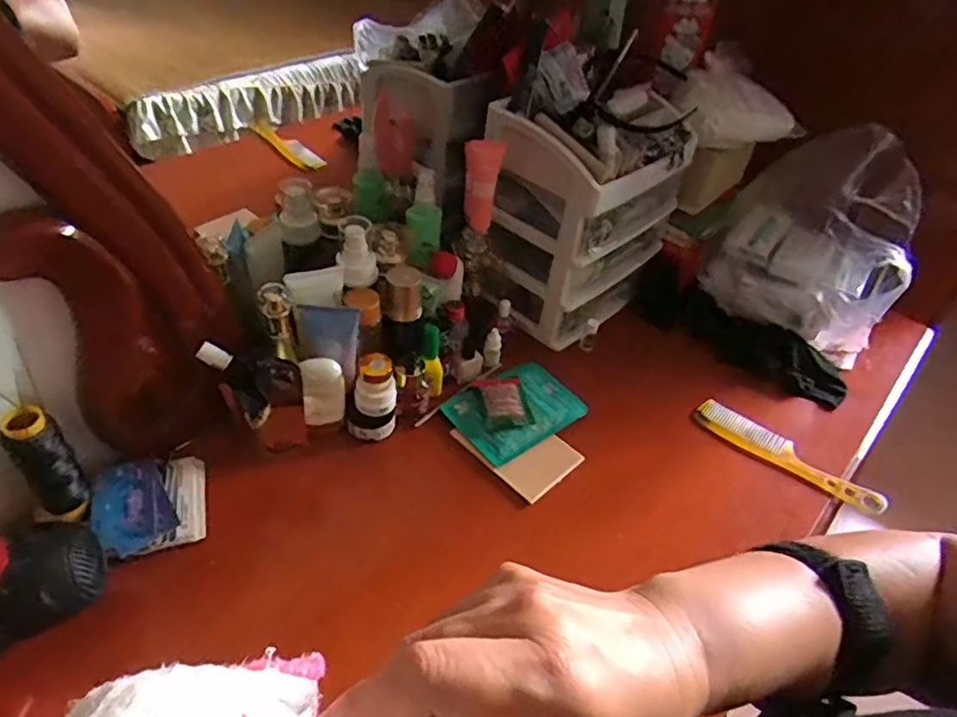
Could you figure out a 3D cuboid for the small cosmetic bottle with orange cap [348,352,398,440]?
[{"bbox_3d":[-0.110,0.040,0.647,0.048,0.093,0.045,6,43,-2],"label":"small cosmetic bottle with orange cap"}]

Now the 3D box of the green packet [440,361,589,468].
[{"bbox_3d":[0.044,0.054,0.709,0.145,0.013,0.105,-29,54,-32],"label":"green packet"}]

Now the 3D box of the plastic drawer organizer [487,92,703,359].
[{"bbox_3d":[0.135,-0.196,0.812,0.175,0.259,0.242,33,49,25],"label":"plastic drawer organizer"}]

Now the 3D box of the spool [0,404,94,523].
[{"bbox_3d":[-0.370,0.093,0.530,0.040,0.120,0.040,-6,45,-15],"label":"spool"}]

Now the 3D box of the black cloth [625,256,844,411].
[{"bbox_3d":[0.346,-0.032,0.825,0.288,0.020,0.106,31,56,12],"label":"black cloth"}]

